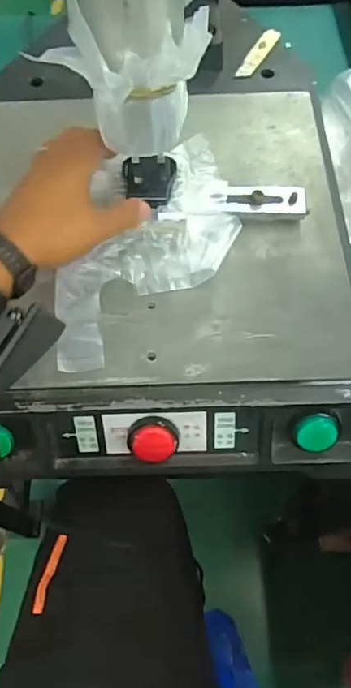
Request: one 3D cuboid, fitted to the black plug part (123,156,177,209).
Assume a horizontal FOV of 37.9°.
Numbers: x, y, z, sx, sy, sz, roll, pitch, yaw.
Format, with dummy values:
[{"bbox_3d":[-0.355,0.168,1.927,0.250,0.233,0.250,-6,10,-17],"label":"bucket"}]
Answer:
[{"bbox_3d":[-0.024,-0.144,0.452,0.043,0.025,0.040,7,106,18],"label":"black plug part"}]

